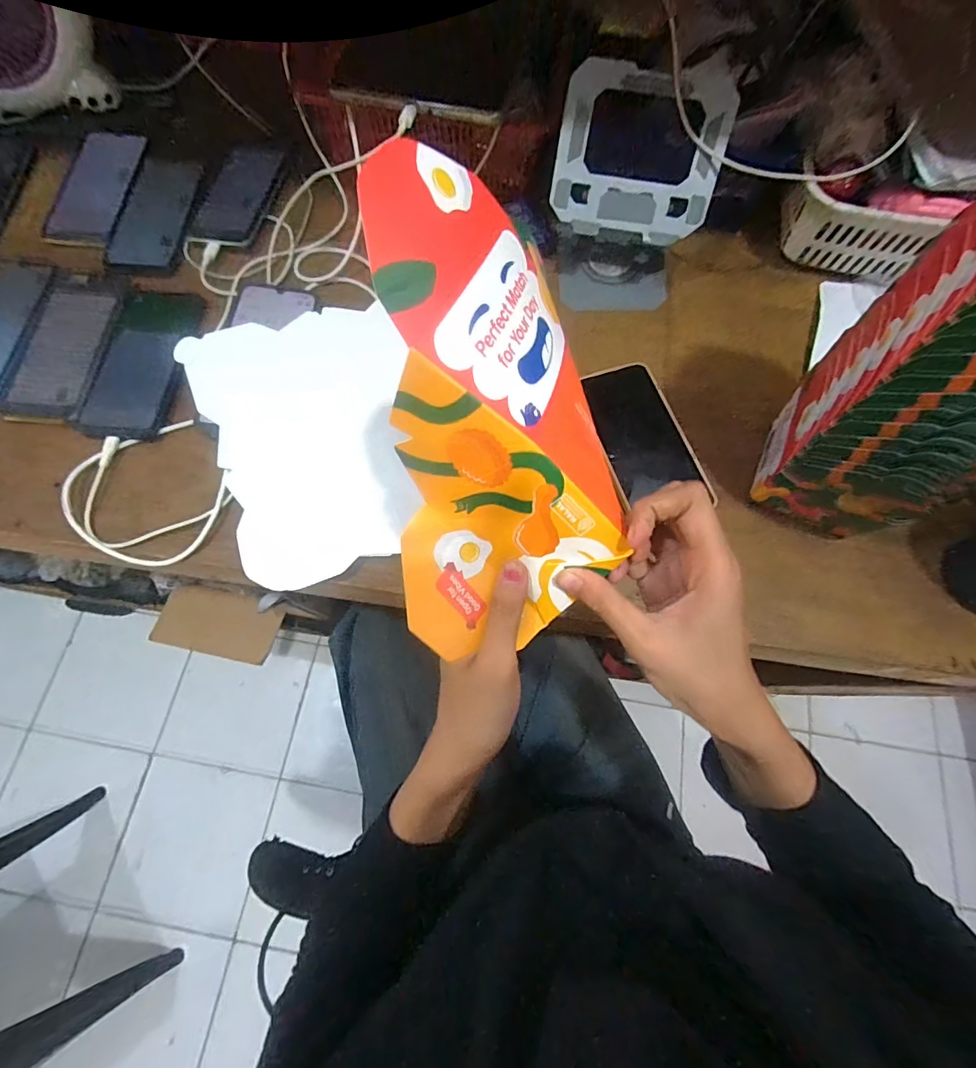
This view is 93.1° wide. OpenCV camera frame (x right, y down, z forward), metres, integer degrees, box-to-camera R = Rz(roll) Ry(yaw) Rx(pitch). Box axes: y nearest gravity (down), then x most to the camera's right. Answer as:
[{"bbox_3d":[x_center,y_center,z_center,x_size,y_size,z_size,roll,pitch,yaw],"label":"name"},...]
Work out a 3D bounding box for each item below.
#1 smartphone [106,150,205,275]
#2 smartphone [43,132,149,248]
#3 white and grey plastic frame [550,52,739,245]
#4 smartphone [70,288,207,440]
[{"bbox_3d":[-0.361,-0.352,0.507,0.076,0.005,0.176,1,72,-1],"label":"smartphone"},{"bbox_3d":[-0.443,-0.390,0.521,0.073,0.011,0.162,6,72,0],"label":"smartphone"},{"bbox_3d":[0.140,-0.352,0.425,0.144,0.131,0.018,10,30,3],"label":"white and grey plastic frame"},{"bbox_3d":[-0.330,-0.167,0.441,0.083,0.006,0.159,7,72,0],"label":"smartphone"}]

